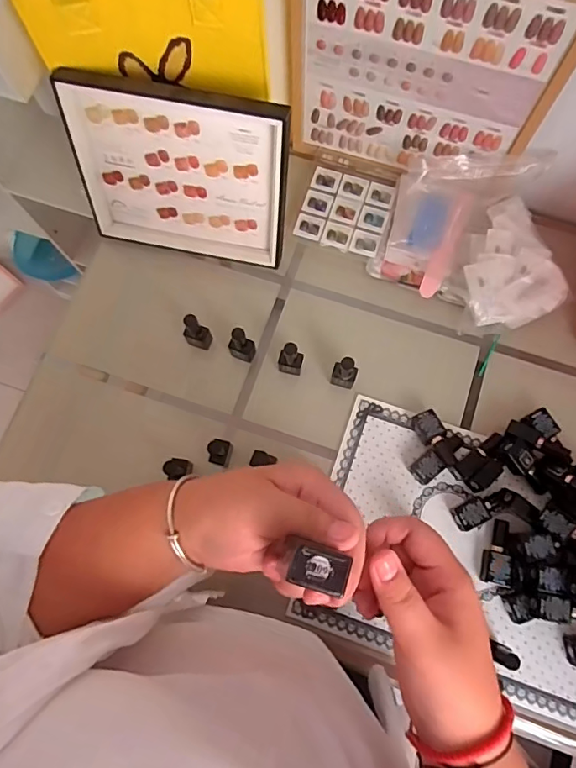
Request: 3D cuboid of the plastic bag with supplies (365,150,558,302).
[{"bbox_3d":[0.227,-0.239,0.704,0.164,0.094,0.221,29,79,8],"label":"plastic bag with supplies"}]

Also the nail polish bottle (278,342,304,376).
[{"bbox_3d":[0.004,-0.031,0.665,0.031,0.080,0.025,11,77,4],"label":"nail polish bottle"}]

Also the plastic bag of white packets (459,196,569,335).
[{"bbox_3d":[0.320,-0.168,0.715,0.140,0.045,0.195,2,77,2],"label":"plastic bag of white packets"}]

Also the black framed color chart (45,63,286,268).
[{"bbox_3d":[-0.139,-0.267,0.650,0.272,0.243,0.030,12,56,1],"label":"black framed color chart"}]

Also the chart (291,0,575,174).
[{"bbox_3d":[0.155,-0.368,0.615,0.317,0.301,0.035,19,78,6],"label":"chart"}]

